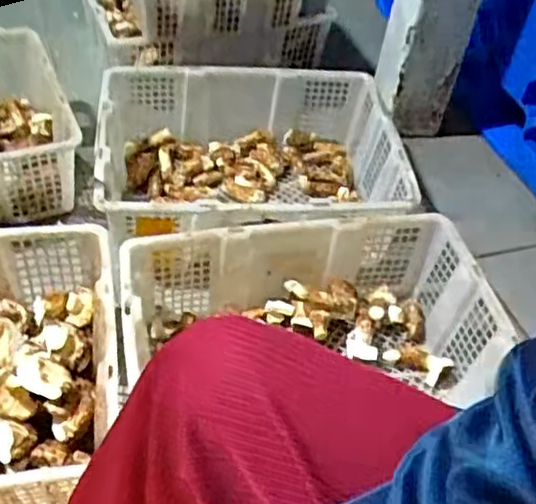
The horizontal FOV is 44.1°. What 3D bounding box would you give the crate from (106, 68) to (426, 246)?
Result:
[{"bbox_3d":[-0.030,-0.149,1.120,0.481,0.177,0.384,-3,49,-8],"label":"crate"}]

